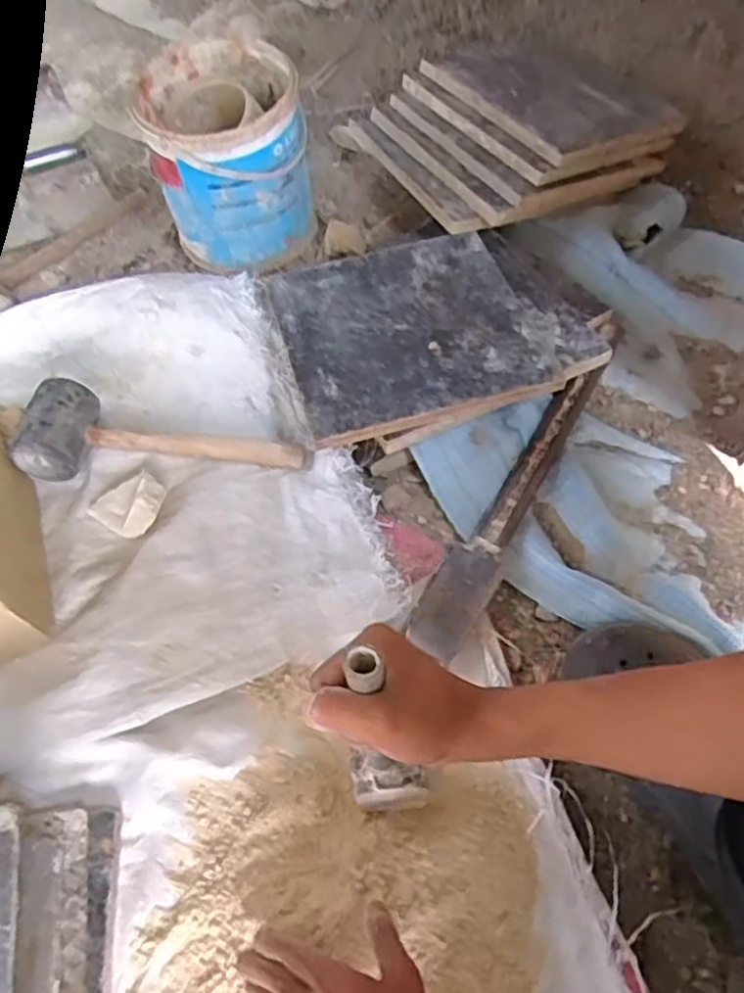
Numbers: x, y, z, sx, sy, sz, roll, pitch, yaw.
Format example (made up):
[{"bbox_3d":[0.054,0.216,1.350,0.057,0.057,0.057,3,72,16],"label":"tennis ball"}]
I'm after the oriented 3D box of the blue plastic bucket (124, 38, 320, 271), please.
[{"bbox_3d":[-0.165,-0.393,0.838,0.170,0.189,0.169,-1,63,2],"label":"blue plastic bucket"}]

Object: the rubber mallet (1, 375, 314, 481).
[{"bbox_3d":[-0.217,-0.049,0.729,0.281,0.059,0.105,12,65,7],"label":"rubber mallet"}]

